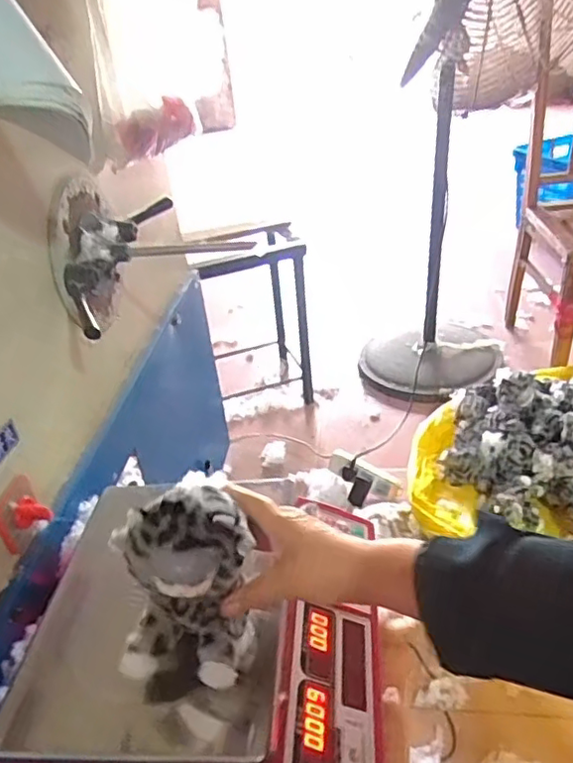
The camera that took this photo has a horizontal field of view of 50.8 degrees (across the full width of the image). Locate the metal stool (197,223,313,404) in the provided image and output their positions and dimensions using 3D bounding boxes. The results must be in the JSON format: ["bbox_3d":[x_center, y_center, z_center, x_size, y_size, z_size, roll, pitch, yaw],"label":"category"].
[{"bbox_3d":[-0.086,-0.182,1.723,0.291,0.494,0.332,-14,33,-11],"label":"metal stool"}]

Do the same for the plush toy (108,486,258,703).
[{"bbox_3d":[-0.080,0.162,0.475,0.102,0.156,0.091,-7,33,0],"label":"plush toy"}]

